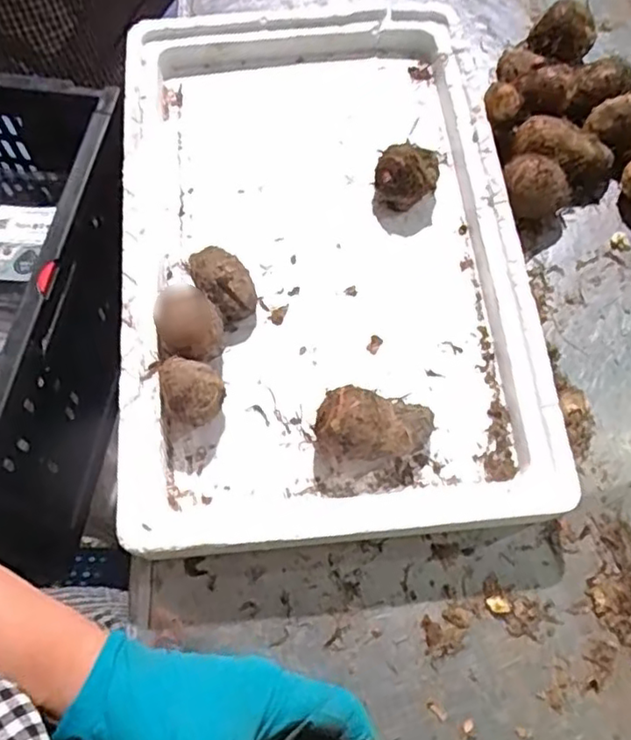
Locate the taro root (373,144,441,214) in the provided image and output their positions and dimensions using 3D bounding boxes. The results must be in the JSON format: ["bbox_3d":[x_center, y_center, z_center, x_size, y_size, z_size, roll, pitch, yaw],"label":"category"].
[{"bbox_3d":[0.073,-0.154,0.519,0.049,0.043,0.048,0,66,0],"label":"taro root"}]

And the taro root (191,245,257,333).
[{"bbox_3d":[-0.067,-0.063,0.487,0.035,0.040,0.052,-32,71,-11],"label":"taro root"}]

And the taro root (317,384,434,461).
[{"bbox_3d":[0.041,0.039,0.434,0.076,0.049,0.047,9,67,4],"label":"taro root"}]

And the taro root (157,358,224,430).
[{"bbox_3d":[-0.083,0.016,0.452,0.038,0.048,0.043,-13,67,-6],"label":"taro root"}]

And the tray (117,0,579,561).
[{"bbox_3d":[0.003,-0.103,0.515,0.299,0.062,0.464,-5,68,-1],"label":"tray"}]

